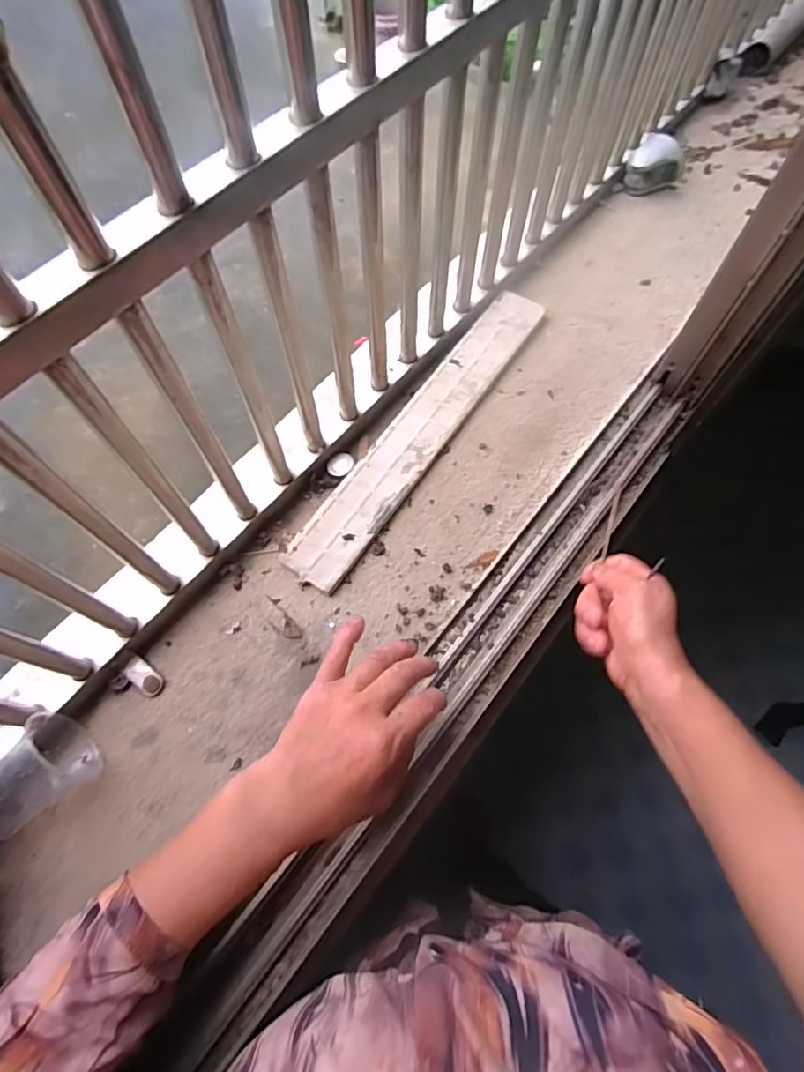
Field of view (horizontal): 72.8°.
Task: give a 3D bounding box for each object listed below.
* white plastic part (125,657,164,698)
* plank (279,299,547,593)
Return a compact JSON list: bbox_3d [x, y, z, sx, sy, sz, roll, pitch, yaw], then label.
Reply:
[{"bbox_3d":[-0.231,0.129,0.492,0.038,0.010,0.020,37,71,15],"label":"white plastic part"},{"bbox_3d":[0.027,-0.121,0.592,0.062,0.009,0.424,32,70,13],"label":"plank"}]

